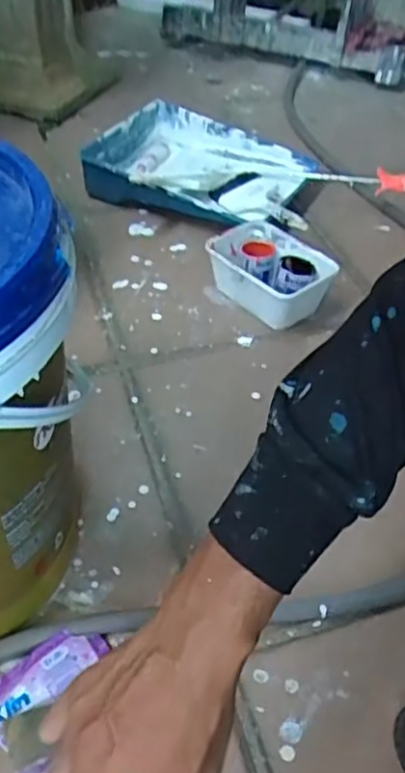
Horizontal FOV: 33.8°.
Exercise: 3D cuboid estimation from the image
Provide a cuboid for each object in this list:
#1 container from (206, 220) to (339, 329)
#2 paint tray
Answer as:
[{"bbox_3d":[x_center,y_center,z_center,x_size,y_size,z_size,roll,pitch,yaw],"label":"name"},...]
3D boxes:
[{"bbox_3d":[0.098,-0.160,0.979,0.116,0.082,0.180,-32,55,-30],"label":"container"},{"bbox_3d":[-0.017,-0.388,1.200,0.370,0.089,0.267,24,49,19],"label":"paint tray"}]

